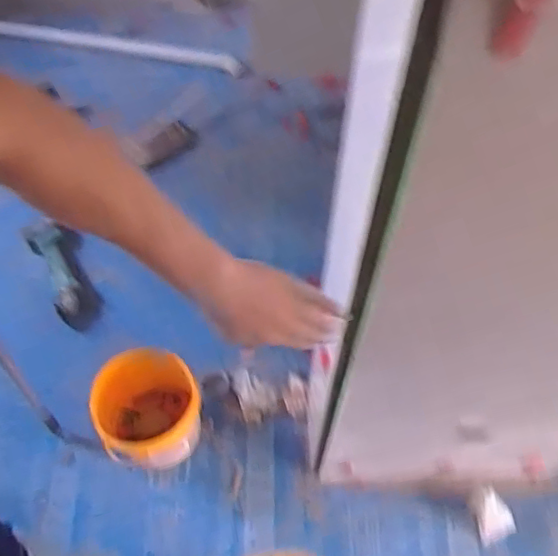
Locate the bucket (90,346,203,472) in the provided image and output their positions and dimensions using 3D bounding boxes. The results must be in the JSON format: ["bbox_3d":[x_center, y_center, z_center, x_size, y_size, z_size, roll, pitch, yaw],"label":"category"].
[{"bbox_3d":[-0.297,0.324,1.353,0.223,0.271,0.201,-7,57,-5],"label":"bucket"}]

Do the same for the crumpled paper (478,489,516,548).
[{"bbox_3d":[0.518,0.570,1.372,0.075,0.030,0.122,0,57,0],"label":"crumpled paper"}]

